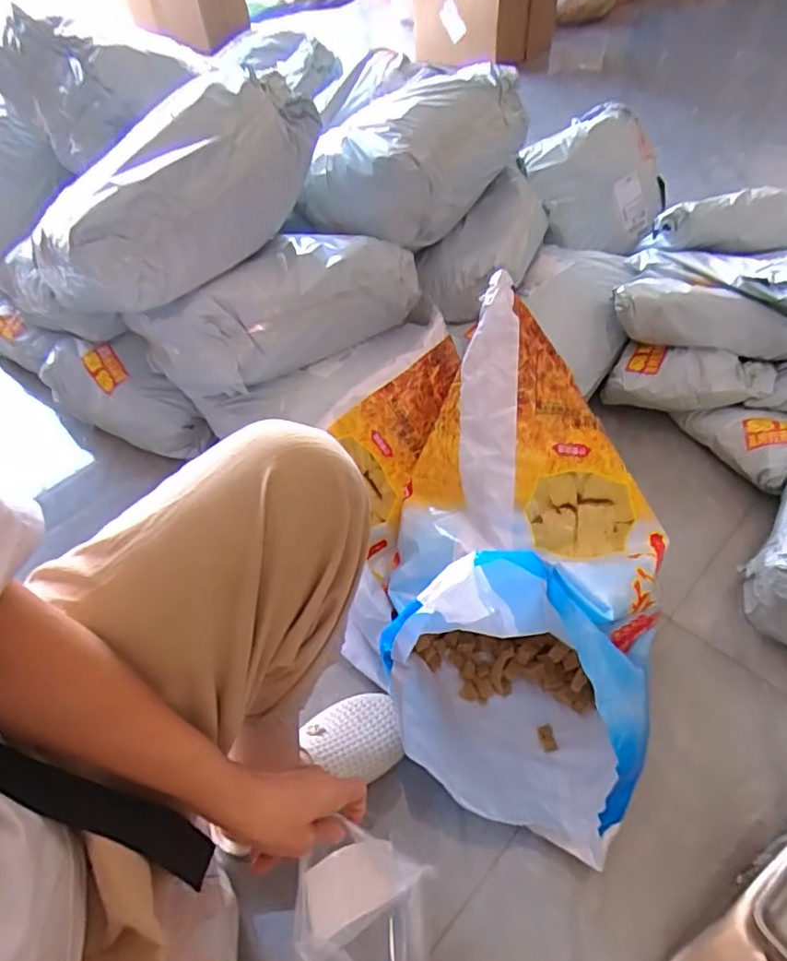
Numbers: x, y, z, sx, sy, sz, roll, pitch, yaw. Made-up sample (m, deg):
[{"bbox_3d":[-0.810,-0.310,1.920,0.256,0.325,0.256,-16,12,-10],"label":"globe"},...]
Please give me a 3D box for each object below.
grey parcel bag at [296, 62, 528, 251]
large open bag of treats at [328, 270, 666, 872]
[{"bbox_3d":[0.035,-0.529,0.967,0.336,0.168,0.209,-36,56,-24],"label":"grey parcel bag"},{"bbox_3d":[0.114,0.070,0.707,0.385,0.301,0.595,0,49,3],"label":"large open bag of treats"}]

